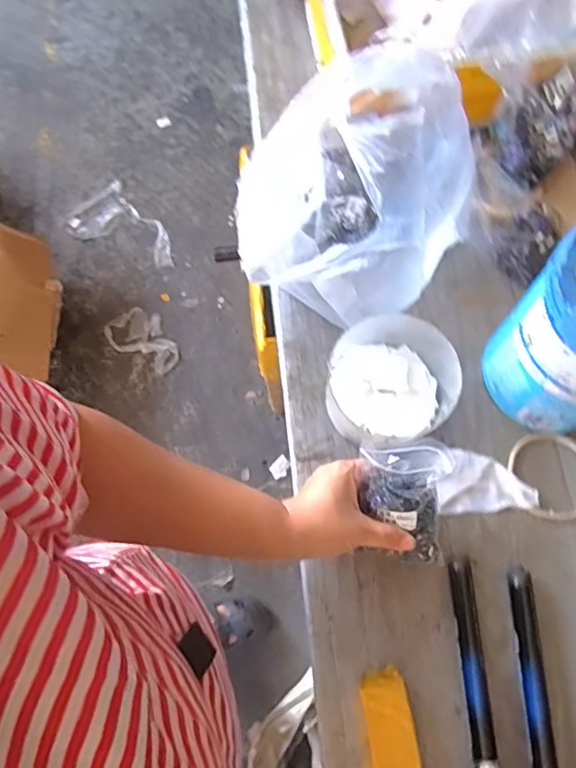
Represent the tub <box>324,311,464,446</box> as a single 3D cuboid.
[{"bbox_3d":[0.094,-0.004,0.528,0.109,0.067,0.102,0,71,1],"label":"tub"}]

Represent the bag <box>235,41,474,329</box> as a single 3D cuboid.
[{"bbox_3d":[0.055,-0.196,0.536,0.215,0.176,0.218,34,75,12],"label":"bag"}]

